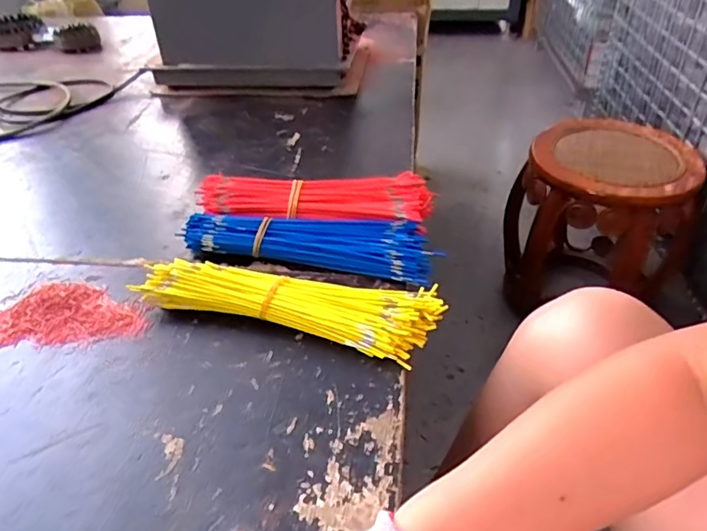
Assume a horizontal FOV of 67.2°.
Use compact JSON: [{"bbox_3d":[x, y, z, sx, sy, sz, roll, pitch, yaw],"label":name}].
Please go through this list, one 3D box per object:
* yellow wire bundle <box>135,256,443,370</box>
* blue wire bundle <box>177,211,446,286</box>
[{"bbox_3d":[-0.059,0.029,0.475,0.262,0.031,0.068,9,41,15],"label":"yellow wire bundle"},{"bbox_3d":[-0.045,-0.027,0.545,0.250,0.029,0.070,6,41,10],"label":"blue wire bundle"}]

